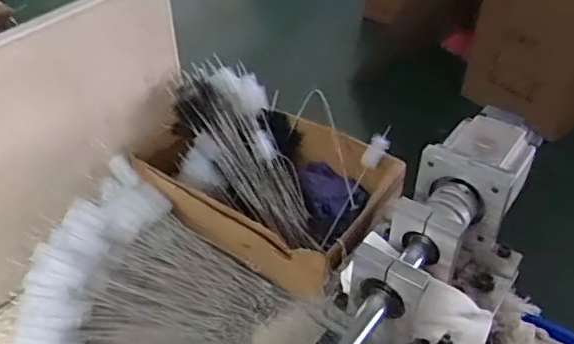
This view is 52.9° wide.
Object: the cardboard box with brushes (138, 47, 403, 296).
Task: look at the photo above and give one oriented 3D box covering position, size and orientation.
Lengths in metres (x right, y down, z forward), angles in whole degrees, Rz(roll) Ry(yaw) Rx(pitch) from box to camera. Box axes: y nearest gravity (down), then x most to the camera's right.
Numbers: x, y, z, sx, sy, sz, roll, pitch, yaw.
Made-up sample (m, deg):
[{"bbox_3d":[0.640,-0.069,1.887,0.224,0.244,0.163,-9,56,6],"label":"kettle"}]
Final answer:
[{"bbox_3d":[-0.027,-0.004,0.684,0.291,0.110,0.200,22,43,23],"label":"cardboard box with brushes"}]

